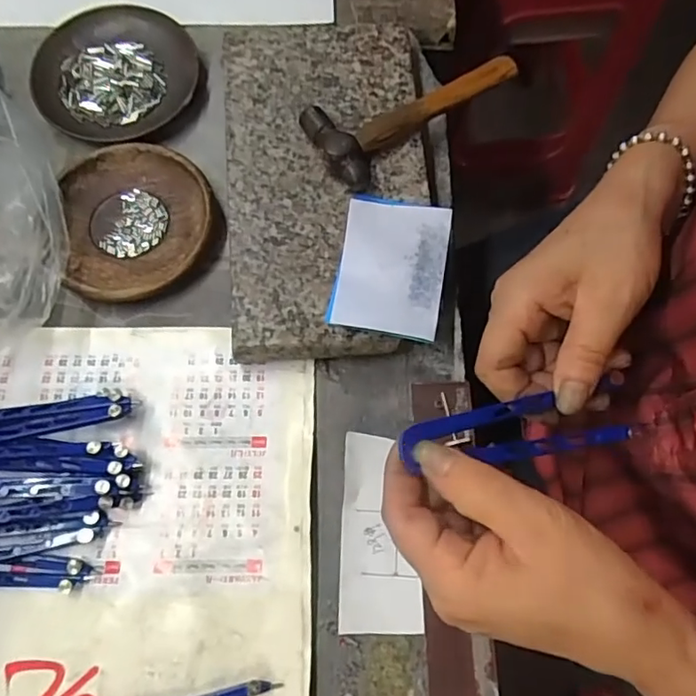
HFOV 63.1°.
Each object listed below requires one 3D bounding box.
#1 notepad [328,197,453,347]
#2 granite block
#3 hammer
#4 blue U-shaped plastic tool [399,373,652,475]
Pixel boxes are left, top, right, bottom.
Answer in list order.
[{"bbox_3d":[0.027,-0.052,0.349,0.065,0.016,0.094,10,73,2],"label":"notepad"},{"bbox_3d":[-0.013,-0.112,0.384,0.133,0.025,0.243,-5,73,-2],"label":"granite block"},{"bbox_3d":[0.041,-0.168,0.380,0.149,0.023,0.061,-38,78,-12],"label":"hammer"},{"bbox_3d":[0.083,0.038,0.266,0.120,0.007,0.029,1,73,-10],"label":"blue U-shaped plastic tool"}]

